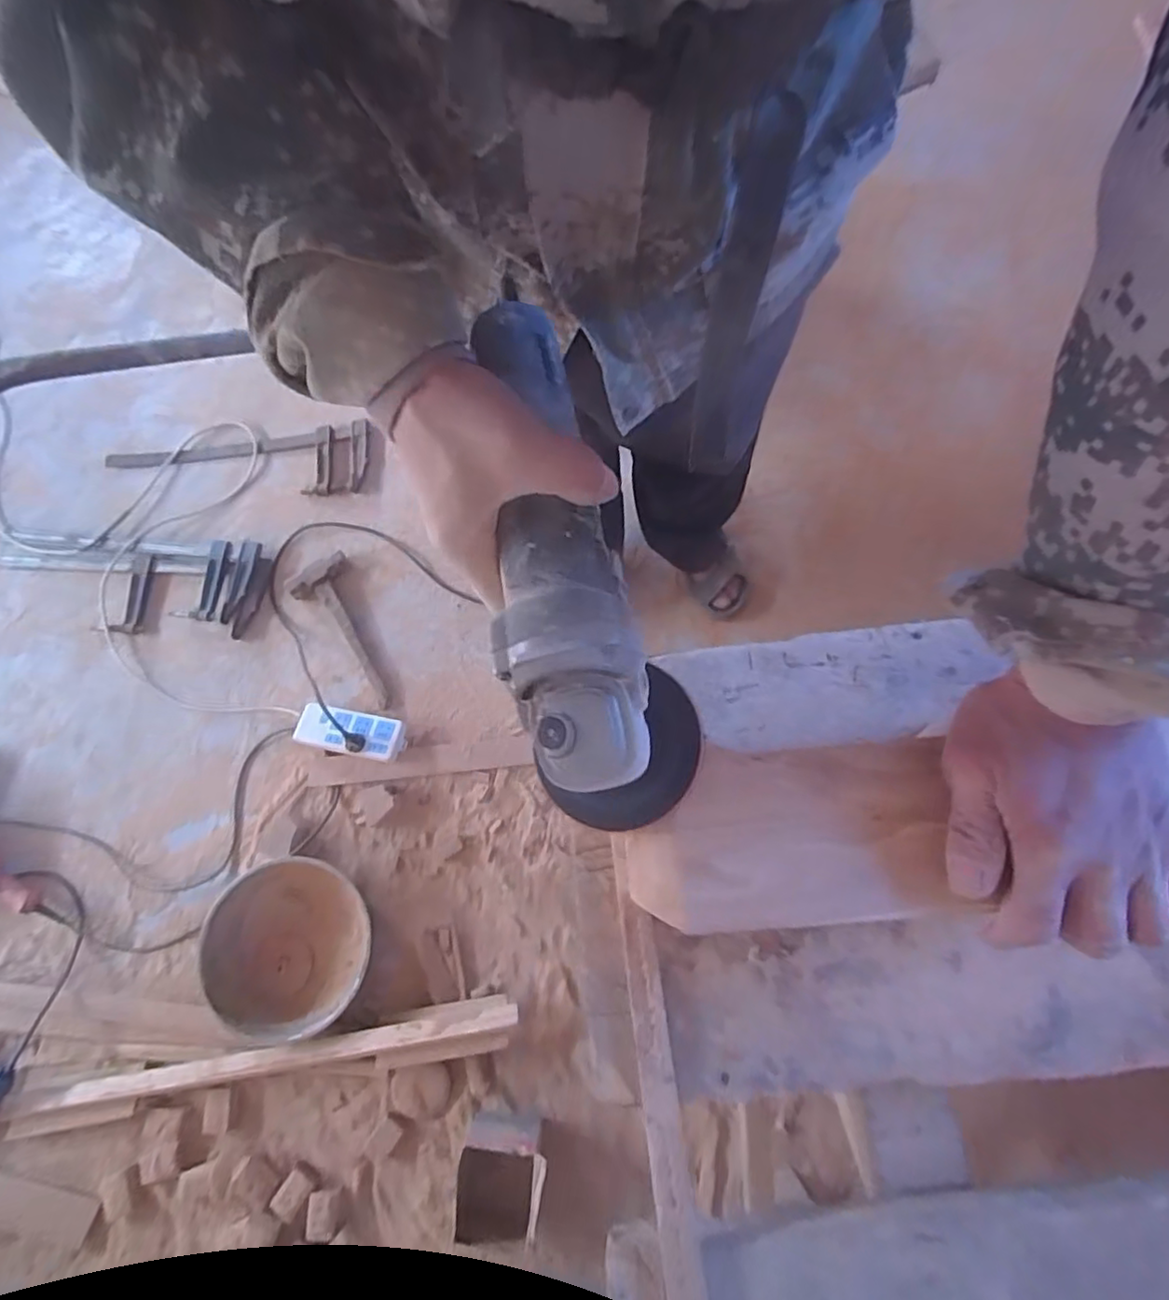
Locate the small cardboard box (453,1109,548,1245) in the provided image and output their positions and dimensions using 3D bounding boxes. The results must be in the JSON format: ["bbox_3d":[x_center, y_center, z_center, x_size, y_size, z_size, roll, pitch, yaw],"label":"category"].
[{"bbox_3d":[-0.120,0.783,0.941,0.129,0.132,0.125,-1,75,3],"label":"small cardboard box"}]

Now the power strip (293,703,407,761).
[{"bbox_3d":[-0.434,0.152,1.164,0.199,0.051,0.080,10,76,6],"label":"power strip"}]

